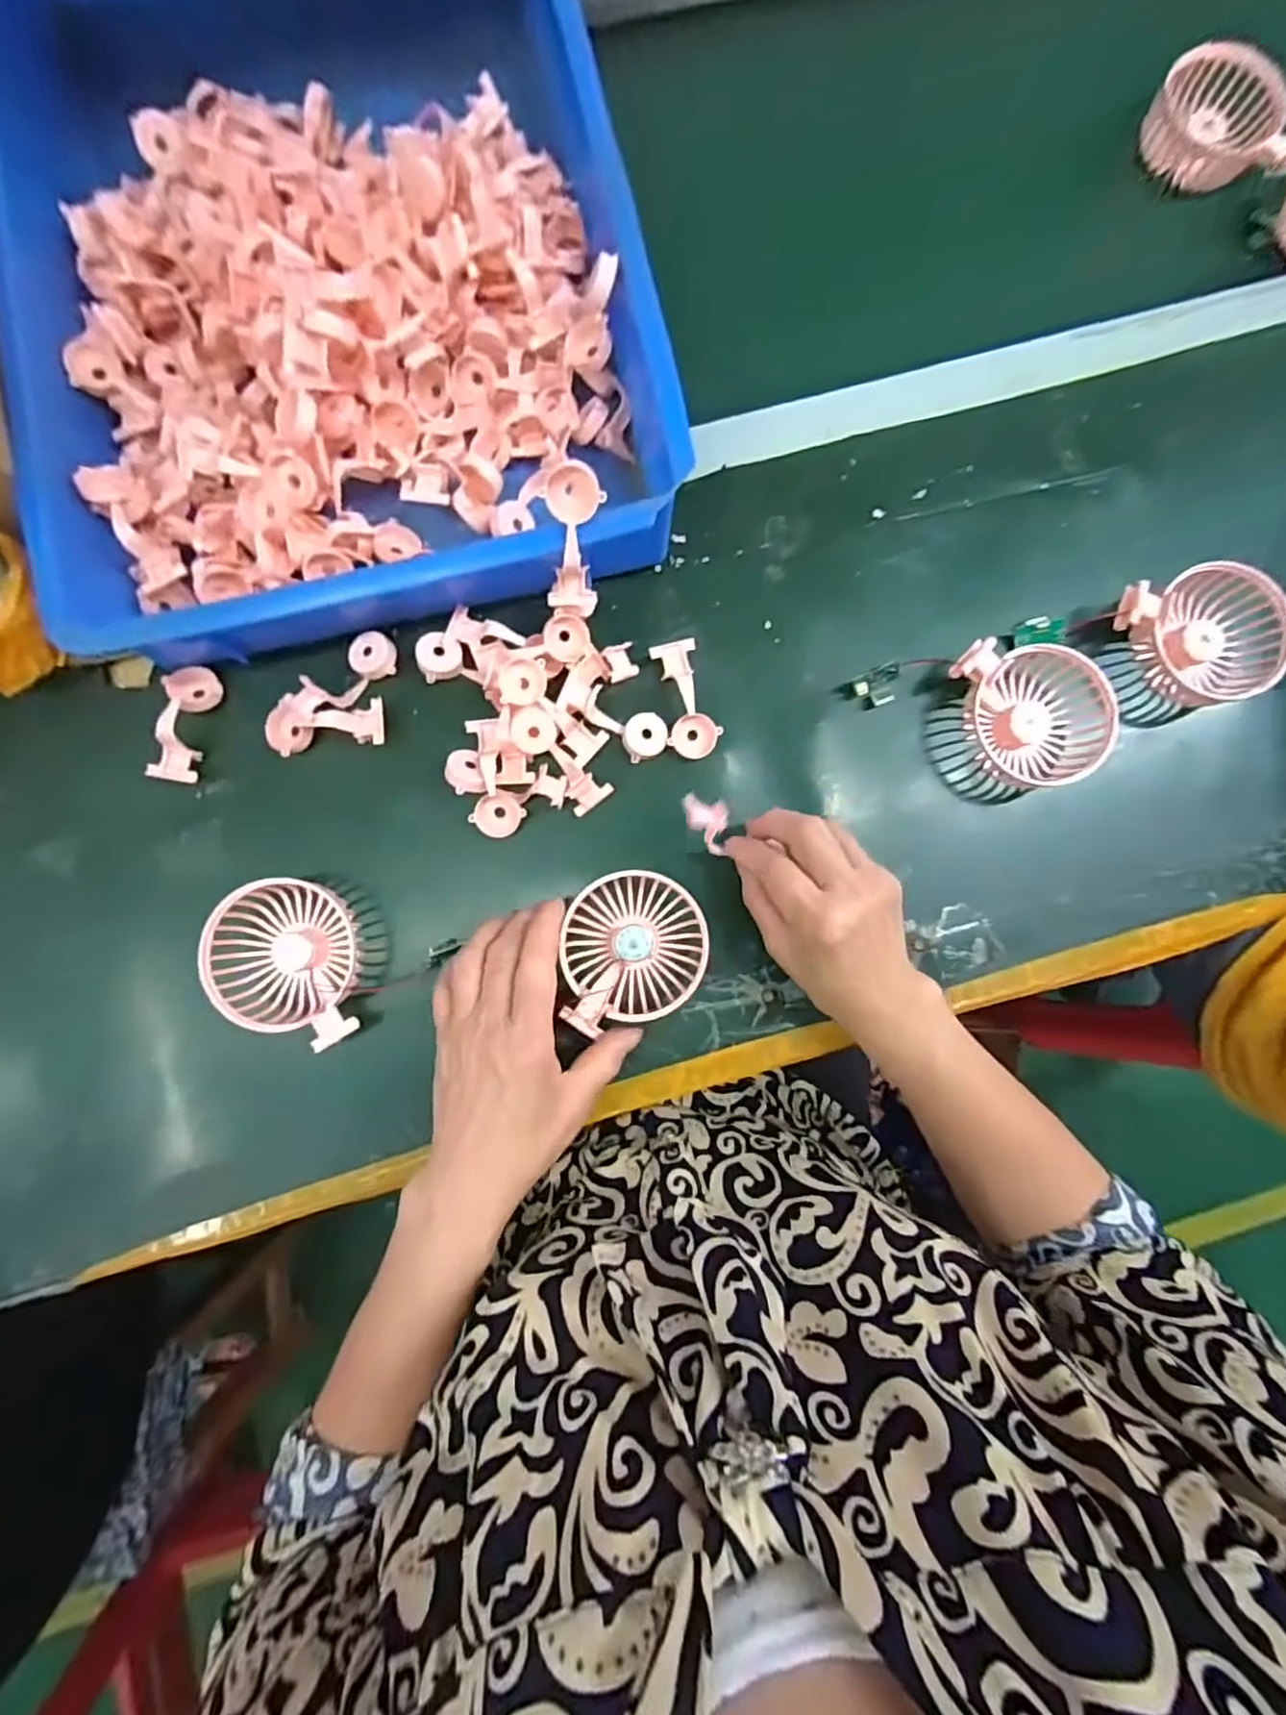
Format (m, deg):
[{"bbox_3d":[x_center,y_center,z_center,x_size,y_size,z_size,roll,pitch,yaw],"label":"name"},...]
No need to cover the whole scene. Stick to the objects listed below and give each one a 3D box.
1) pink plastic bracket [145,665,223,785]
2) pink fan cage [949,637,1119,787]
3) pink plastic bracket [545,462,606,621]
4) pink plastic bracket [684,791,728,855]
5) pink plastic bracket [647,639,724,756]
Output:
[{"bbox_3d":[-0.292,-0.086,0.395,0.029,0.029,0.076,7,84,-1],"label":"pink plastic bracket"},{"bbox_3d":[0.250,-0.098,0.409,0.106,0.040,0.082,40,85,2],"label":"pink fan cage"},{"bbox_3d":[-0.040,-0.175,0.360,0.030,0.091,0.022,4,60,-3],"label":"pink plastic bracket"},{"bbox_3d":[0.038,-0.020,0.378,0.026,0.017,0.034,5,86,-3],"label":"pink plastic bracket"},{"bbox_3d":[0.028,-0.104,0.404,0.033,0.022,0.077,-11,84,-3],"label":"pink plastic bracket"}]

